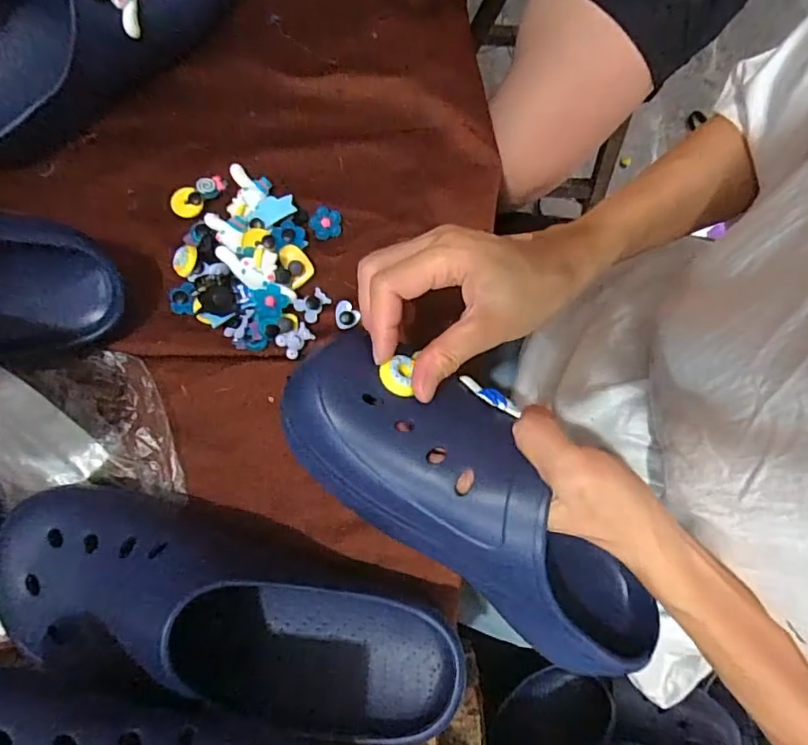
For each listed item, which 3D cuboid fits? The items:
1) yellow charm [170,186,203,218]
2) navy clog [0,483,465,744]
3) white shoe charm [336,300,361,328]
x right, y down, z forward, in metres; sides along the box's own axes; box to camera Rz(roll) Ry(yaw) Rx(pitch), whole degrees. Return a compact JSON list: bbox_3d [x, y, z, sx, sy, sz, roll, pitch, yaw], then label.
[{"bbox_3d":[-0.169,-0.133,0.402,0.023,0.005,0.024,1,78,-3],"label":"yellow charm"},{"bbox_3d":[-0.103,0.143,0.300,0.289,0.086,0.092,16,79,1],"label":"navy clog"},{"bbox_3d":[-0.043,-0.044,0.389,0.017,0.009,0.019,-7,75,-1],"label":"white shoe charm"}]

